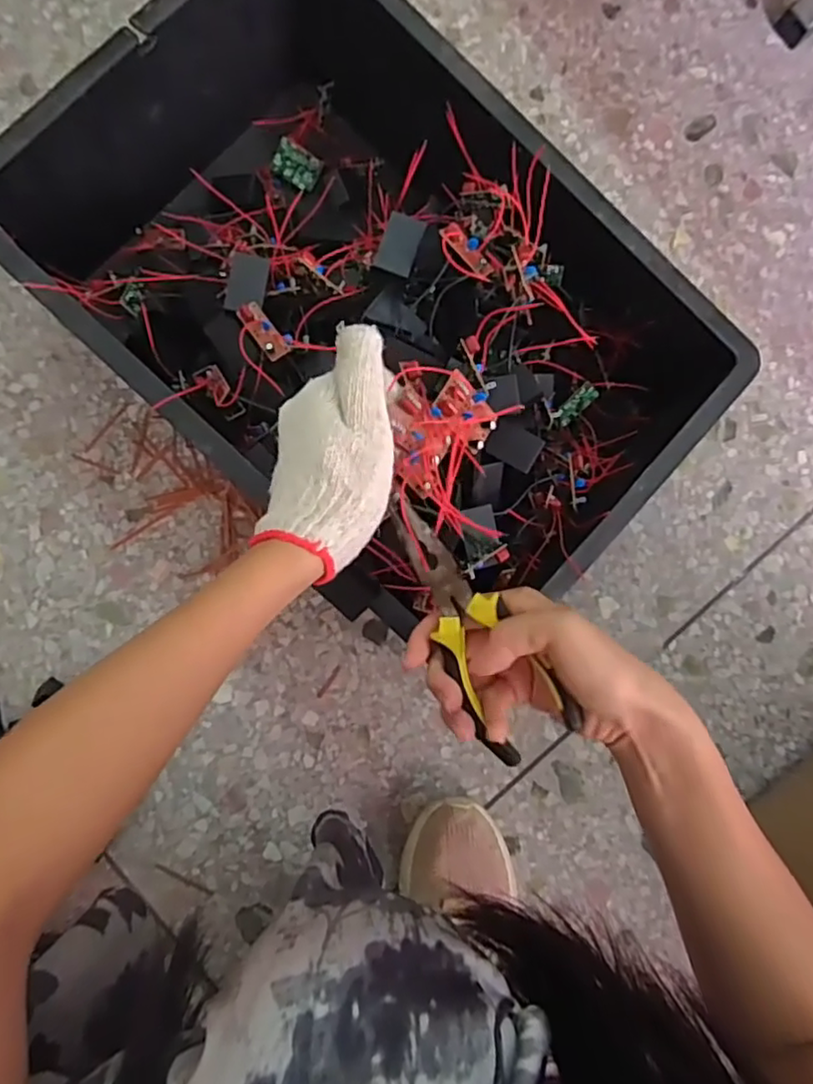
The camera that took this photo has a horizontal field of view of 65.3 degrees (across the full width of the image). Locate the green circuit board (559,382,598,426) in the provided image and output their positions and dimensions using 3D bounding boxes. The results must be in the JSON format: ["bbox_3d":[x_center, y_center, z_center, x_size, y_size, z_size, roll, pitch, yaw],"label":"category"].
[{"bbox_3d":[0.146,-0.118,0.544,0.040,0.010,0.016,-44,92,-7],"label":"green circuit board"}]

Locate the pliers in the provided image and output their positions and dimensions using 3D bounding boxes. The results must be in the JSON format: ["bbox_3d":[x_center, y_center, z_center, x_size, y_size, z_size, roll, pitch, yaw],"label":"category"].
[{"bbox_3d":[0.036,0.045,0.361,0.050,0.019,0.157,-28,82,-7],"label":"pliers"}]

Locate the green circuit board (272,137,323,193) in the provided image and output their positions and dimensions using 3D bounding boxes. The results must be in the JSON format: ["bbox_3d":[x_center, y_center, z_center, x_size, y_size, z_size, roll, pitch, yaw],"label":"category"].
[{"bbox_3d":[-0.106,-0.365,0.615,0.047,0.005,0.034,30,99,-5],"label":"green circuit board"}]

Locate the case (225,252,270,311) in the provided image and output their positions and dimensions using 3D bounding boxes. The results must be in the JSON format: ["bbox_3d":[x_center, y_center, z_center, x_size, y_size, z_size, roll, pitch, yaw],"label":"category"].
[{"bbox_3d":[-0.125,-0.202,0.501,0.030,0.013,0.052,5,74,-11],"label":"case"}]

